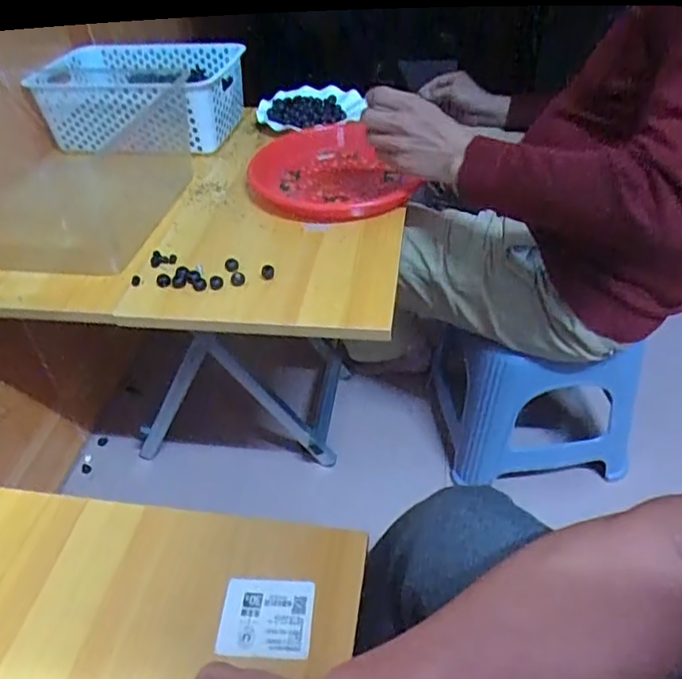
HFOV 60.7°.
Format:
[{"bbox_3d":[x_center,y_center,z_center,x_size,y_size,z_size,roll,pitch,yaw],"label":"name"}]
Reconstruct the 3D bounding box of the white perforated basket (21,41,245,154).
[{"bbox_3d":[-0.301,-0.383,0.933,0.277,0.120,0.195,10,43,15],"label":"white perforated basket"}]

